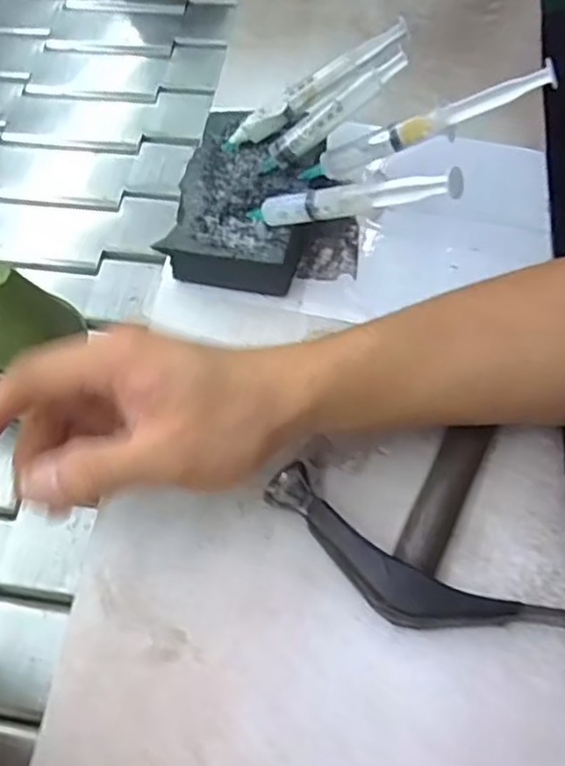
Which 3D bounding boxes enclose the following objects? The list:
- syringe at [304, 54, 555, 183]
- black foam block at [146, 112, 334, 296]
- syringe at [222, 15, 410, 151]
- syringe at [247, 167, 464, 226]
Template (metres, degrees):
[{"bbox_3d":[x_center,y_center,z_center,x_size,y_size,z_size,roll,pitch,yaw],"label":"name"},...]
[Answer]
[{"bbox_3d":[0.078,-0.146,0.391,0.152,0.018,0.012,-13,57,31],"label":"syringe"},{"bbox_3d":[-0.019,-0.120,0.444,0.092,0.035,0.125,12,63,9],"label":"black foam block"},{"bbox_3d":[0.019,-0.188,0.432,0.133,0.015,0.012,-30,62,13],"label":"syringe"},{"bbox_3d":[0.032,-0.100,0.375,0.146,0.019,0.011,4,57,41],"label":"syringe"}]

